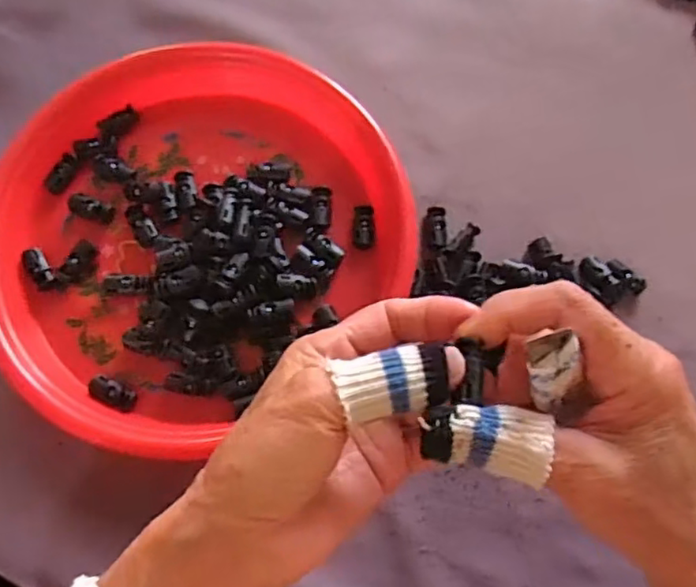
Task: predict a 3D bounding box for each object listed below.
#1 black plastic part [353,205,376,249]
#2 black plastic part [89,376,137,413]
[{"bbox_3d":[0.011,-0.043,0.389,0.014,0.010,0.030,2,75,0],"label":"black plastic part"},{"bbox_3d":[-0.137,0.058,0.356,0.028,0.008,0.014,25,76,6],"label":"black plastic part"}]

